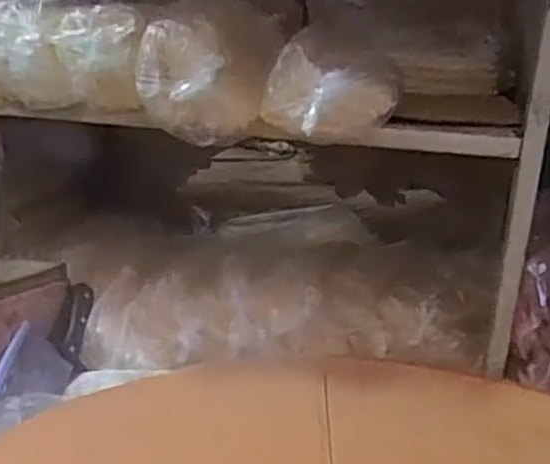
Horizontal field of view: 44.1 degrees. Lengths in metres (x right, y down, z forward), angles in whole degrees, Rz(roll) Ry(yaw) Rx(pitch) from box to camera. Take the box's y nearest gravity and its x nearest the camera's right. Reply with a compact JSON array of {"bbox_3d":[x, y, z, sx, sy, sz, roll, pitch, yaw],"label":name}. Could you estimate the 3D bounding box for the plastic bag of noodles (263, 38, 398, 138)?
[{"bbox_3d":[0.066,-0.165,0.809,0.133,0.092,0.093,-11,23,-31],"label":"plastic bag of noodles"}]

